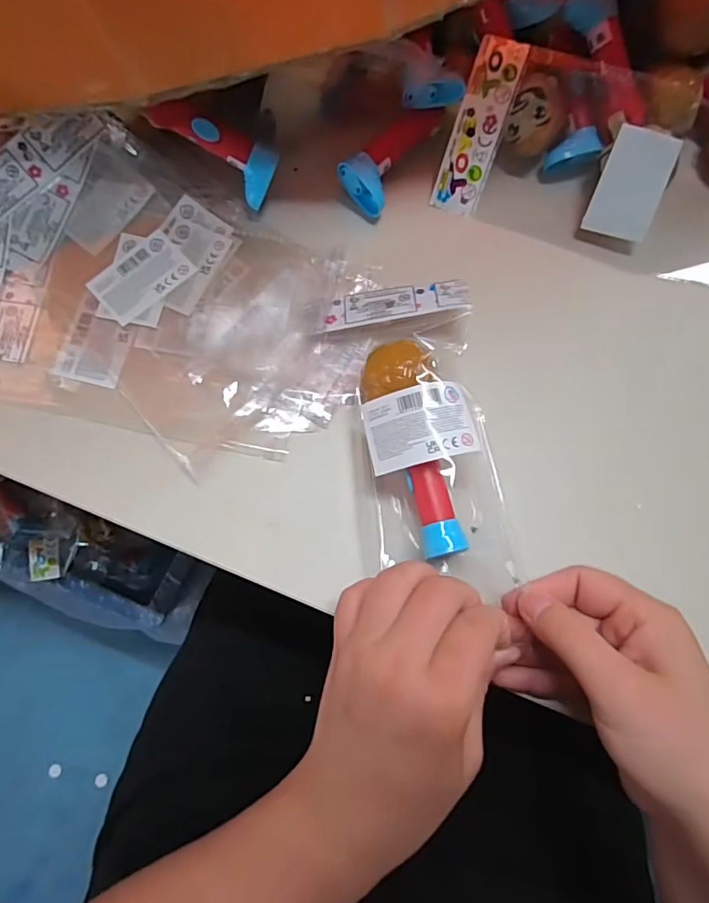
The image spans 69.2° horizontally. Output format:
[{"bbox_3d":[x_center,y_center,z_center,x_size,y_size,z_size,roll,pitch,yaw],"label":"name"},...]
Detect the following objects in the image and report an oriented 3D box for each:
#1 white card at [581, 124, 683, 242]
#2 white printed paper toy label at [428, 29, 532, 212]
[{"bbox_3d":[0.176,-0.168,0.324,0.039,0.004,0.060,16,115,4],"label":"white card"},{"bbox_3d":[0.080,-0.207,0.332,0.031,0.004,0.096,18,113,2],"label":"white printed paper toy label"}]

